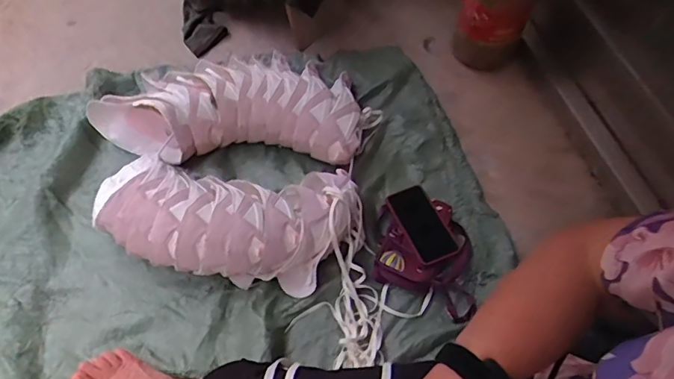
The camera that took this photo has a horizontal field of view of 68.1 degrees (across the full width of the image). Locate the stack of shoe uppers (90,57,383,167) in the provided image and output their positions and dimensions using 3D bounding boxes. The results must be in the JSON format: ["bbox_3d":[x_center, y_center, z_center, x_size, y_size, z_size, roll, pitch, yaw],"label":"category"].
[{"bbox_3d":[-0.215,-0.179,1.087,0.596,0.146,0.250,0,59,2],"label":"stack of shoe uppers"}]

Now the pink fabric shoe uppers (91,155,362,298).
[{"bbox_3d":[-0.190,0.068,0.931,0.456,0.159,0.203,1,59,2],"label":"pink fabric shoe uppers"}]

